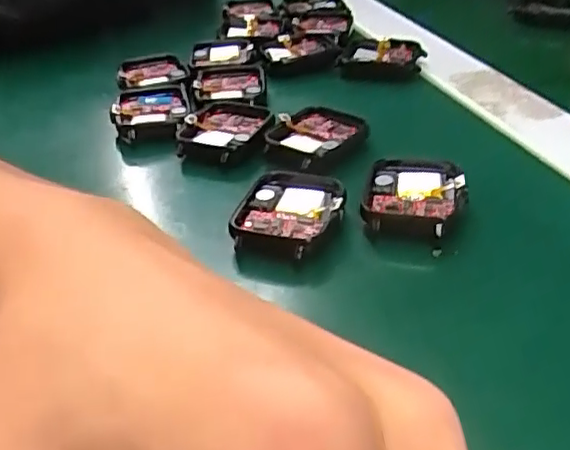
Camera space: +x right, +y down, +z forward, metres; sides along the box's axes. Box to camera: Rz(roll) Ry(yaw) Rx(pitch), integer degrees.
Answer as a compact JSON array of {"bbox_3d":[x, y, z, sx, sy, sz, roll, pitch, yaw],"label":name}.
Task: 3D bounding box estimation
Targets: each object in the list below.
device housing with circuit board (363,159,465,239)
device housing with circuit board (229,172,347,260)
[{"bbox_3d":[0.049,-0.010,0.241,0.037,0.009,0.047,7,36,13],"label":"device housing with circuit board"},{"bbox_3d":[0.001,-0.005,0.237,0.039,0.009,0.044,10,37,17],"label":"device housing with circuit board"}]

